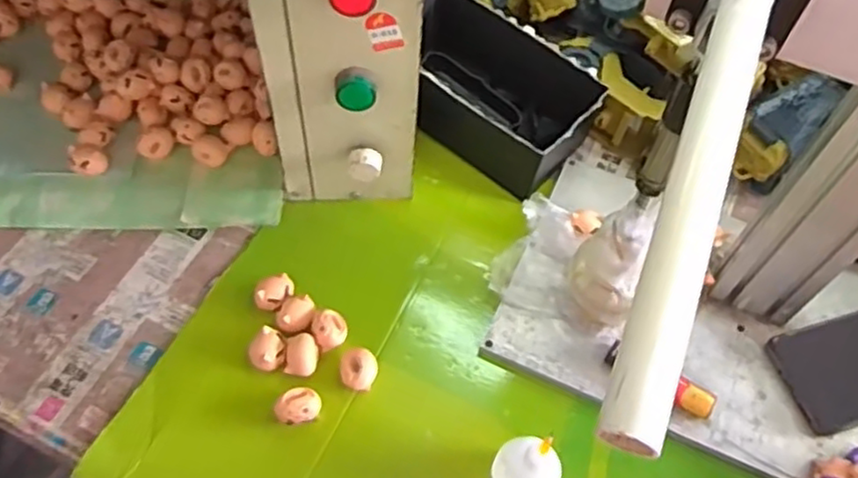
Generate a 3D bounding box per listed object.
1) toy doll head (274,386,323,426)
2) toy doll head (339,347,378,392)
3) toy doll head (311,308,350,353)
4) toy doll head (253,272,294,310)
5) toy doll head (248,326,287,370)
[{"bbox_3d":[-0.091,0.119,0.490,0.030,0.020,0.022,-16,60,-11],"label":"toy doll head"},{"bbox_3d":[-0.051,0.097,0.506,0.027,0.025,0.027,1,58,-1],"label":"toy doll head"},{"bbox_3d":[-0.074,0.068,0.521,0.026,0.020,0.029,-15,60,-10],"label":"toy doll head"},{"bbox_3d":[-0.119,0.042,0.536,0.030,0.020,0.022,-19,60,-13],"label":"toy doll head"},{"bbox_3d":[-0.117,0.082,0.509,0.025,0.019,0.028,19,60,10],"label":"toy doll head"}]

